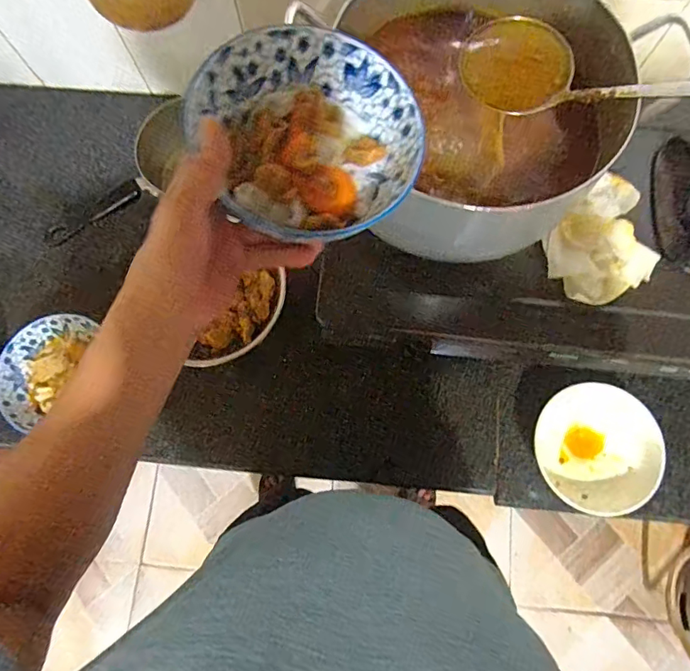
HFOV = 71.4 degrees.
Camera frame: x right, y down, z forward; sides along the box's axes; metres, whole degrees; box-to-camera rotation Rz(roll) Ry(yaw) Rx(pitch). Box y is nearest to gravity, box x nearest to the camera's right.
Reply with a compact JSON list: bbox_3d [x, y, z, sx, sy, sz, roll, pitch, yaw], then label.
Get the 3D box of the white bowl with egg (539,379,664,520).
[{"bbox_3d":[0.343,0.155,0.670,0.154,0.060,0.176,11,74,3],"label":"white bowl with egg"}]

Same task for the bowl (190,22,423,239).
[{"bbox_3d":[-0.033,-0.154,0.379,0.166,0.068,0.166,1,83,-11],"label":"bowl"}]

